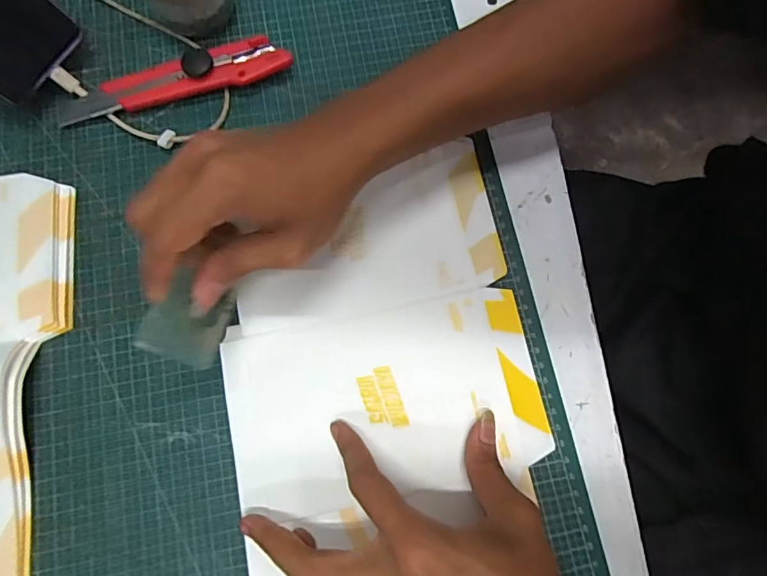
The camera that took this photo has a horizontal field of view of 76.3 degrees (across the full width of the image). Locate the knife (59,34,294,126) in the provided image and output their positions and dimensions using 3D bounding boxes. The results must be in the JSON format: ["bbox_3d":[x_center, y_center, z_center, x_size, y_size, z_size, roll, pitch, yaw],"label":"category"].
[{"bbox_3d":[-0.152,-0.152,0.355,0.168,0.019,0.031,-14,75,-4],"label":"knife"}]

